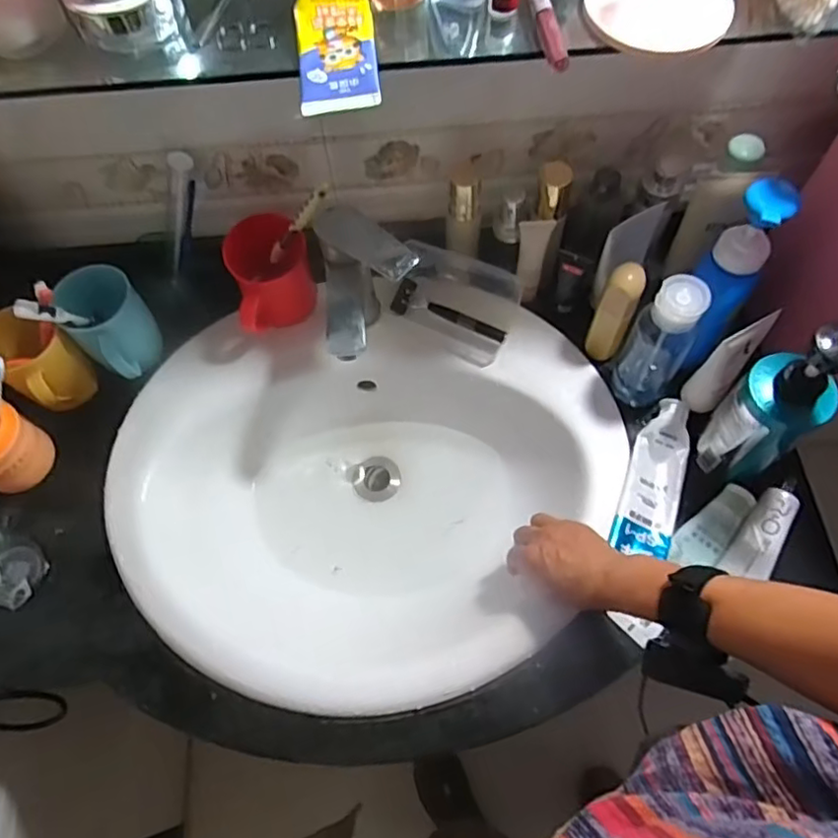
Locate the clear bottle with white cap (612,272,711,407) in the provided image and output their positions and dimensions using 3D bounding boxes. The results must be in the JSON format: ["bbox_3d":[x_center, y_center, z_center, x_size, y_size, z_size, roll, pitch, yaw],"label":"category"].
[{"bbox_3d":[0.237,-0.075,0.612,0.039,0.157,0.053,-39,70,-18],"label":"clear bottle with white cap"}]

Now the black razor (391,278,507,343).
[{"bbox_3d":[0.030,-0.113,0.713,0.142,0.030,0.042,34,68,16],"label":"black razor"}]

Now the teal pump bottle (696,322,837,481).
[{"bbox_3d":[0.309,-0.007,0.543,0.051,0.207,0.070,-39,70,-18],"label":"teal pump bottle"}]

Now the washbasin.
[{"bbox_3d":[-0.054,0.102,0.701,0.509,0.166,0.404,0,63,0],"label":"washbasin"}]

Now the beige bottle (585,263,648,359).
[{"bbox_3d":[0.203,-0.109,0.651,0.035,0.118,0.037,25,66,12],"label":"beige bottle"}]

